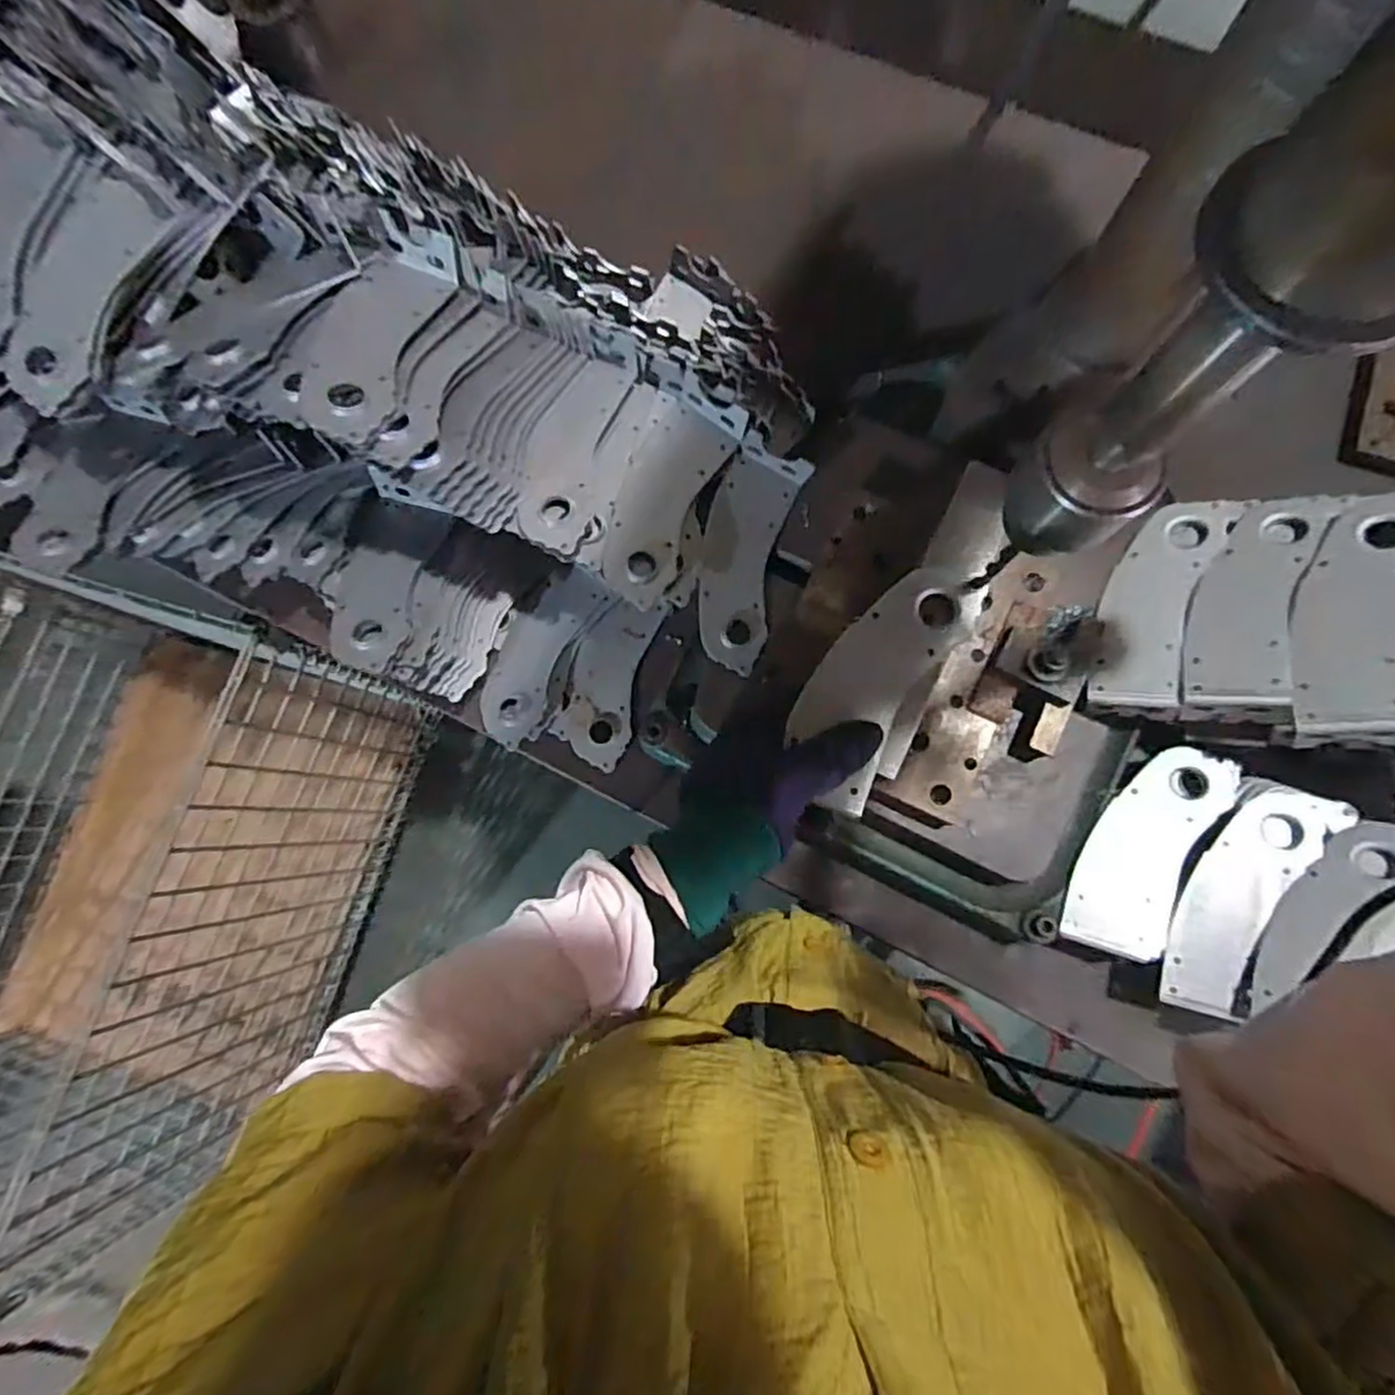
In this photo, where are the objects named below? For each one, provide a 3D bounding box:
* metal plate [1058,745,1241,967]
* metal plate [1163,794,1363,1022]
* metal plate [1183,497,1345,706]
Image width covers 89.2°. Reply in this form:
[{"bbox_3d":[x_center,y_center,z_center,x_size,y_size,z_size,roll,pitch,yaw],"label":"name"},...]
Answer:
[{"bbox_3d":[0.351,0.118,0.553,0.075,0.020,0.174,29,85,8],"label":"metal plate"},{"bbox_3d":[0.409,0.145,0.530,0.068,0.019,0.191,33,83,25],"label":"metal plate"},{"bbox_3d":[0.411,-0.076,0.522,0.068,0.009,0.178,16,73,32],"label":"metal plate"}]

